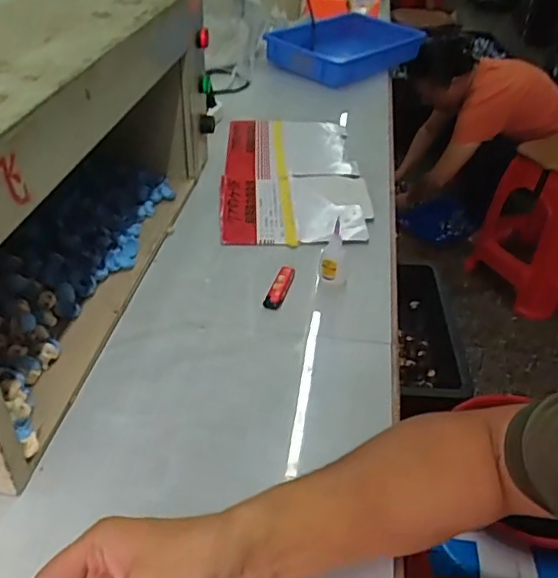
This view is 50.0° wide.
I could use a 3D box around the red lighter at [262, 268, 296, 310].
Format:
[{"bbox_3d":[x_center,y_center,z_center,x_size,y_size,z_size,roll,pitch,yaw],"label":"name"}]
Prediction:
[{"bbox_3d":[0.002,-0.004,0.739,0.020,0.011,0.071,16,51,15],"label":"red lighter"}]

